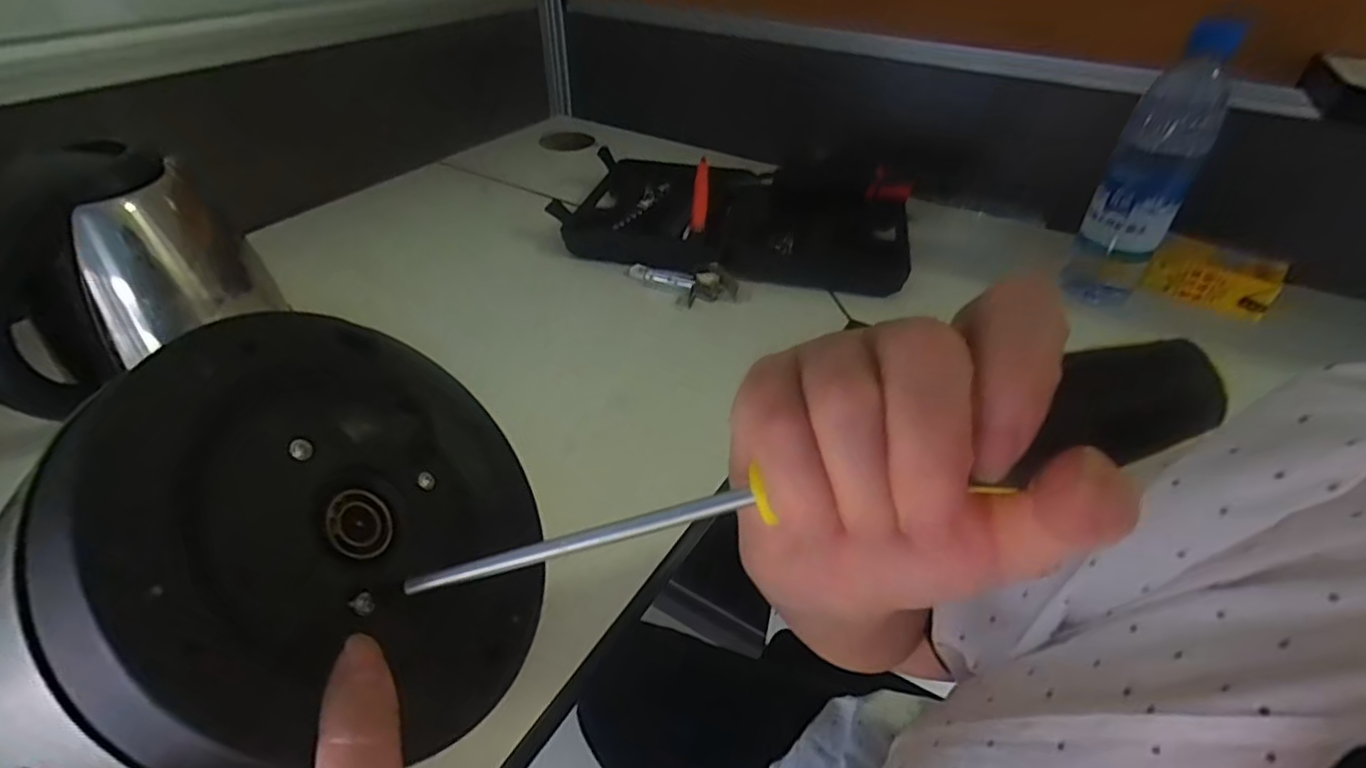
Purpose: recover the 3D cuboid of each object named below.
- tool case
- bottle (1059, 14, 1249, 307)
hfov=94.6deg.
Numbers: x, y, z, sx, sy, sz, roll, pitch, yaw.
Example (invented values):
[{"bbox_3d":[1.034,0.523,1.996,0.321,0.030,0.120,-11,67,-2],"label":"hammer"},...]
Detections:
[{"bbox_3d":[0.054,-0.183,0.667,0.345,0.042,0.219,8,40,7],"label":"tool case"},{"bbox_3d":[0.381,-0.171,0.516,0.060,0.218,0.055,27,46,28],"label":"bottle"}]

